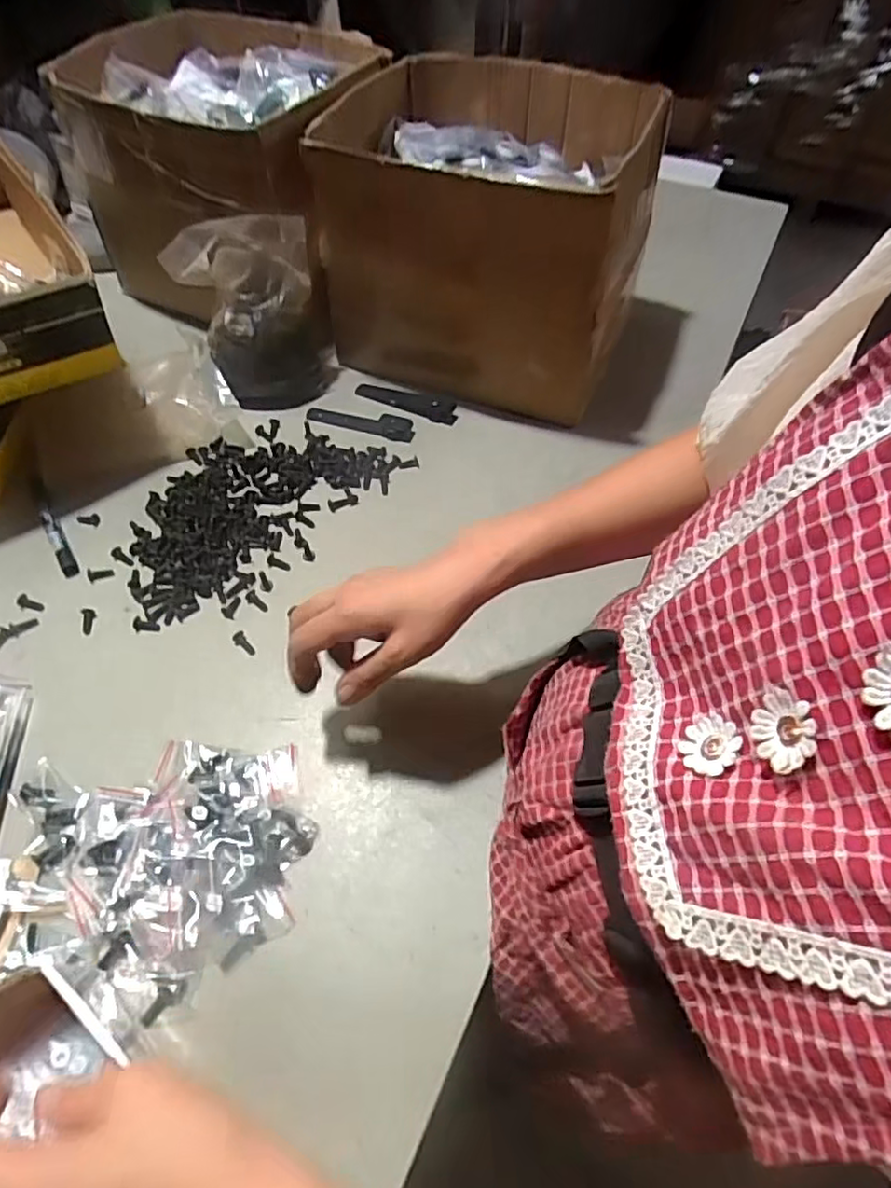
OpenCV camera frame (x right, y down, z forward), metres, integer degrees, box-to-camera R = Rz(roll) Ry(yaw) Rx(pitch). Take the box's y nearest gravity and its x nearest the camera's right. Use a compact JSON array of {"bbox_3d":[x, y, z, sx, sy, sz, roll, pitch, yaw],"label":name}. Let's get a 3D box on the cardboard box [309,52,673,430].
[{"bbox_3d":[0.045,-0.391,0.713,0.323,0.249,0.278,15,56,9],"label":"cardboard box"}]

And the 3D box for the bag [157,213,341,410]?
[{"bbox_3d":[-0.206,-0.316,0.699,0.137,0.154,0.143,-27,60,-18],"label":"bag"}]

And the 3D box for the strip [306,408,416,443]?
[{"bbox_3d":[-0.096,-0.193,0.717,0.123,0.010,0.031,11,56,6],"label":"strip"}]

